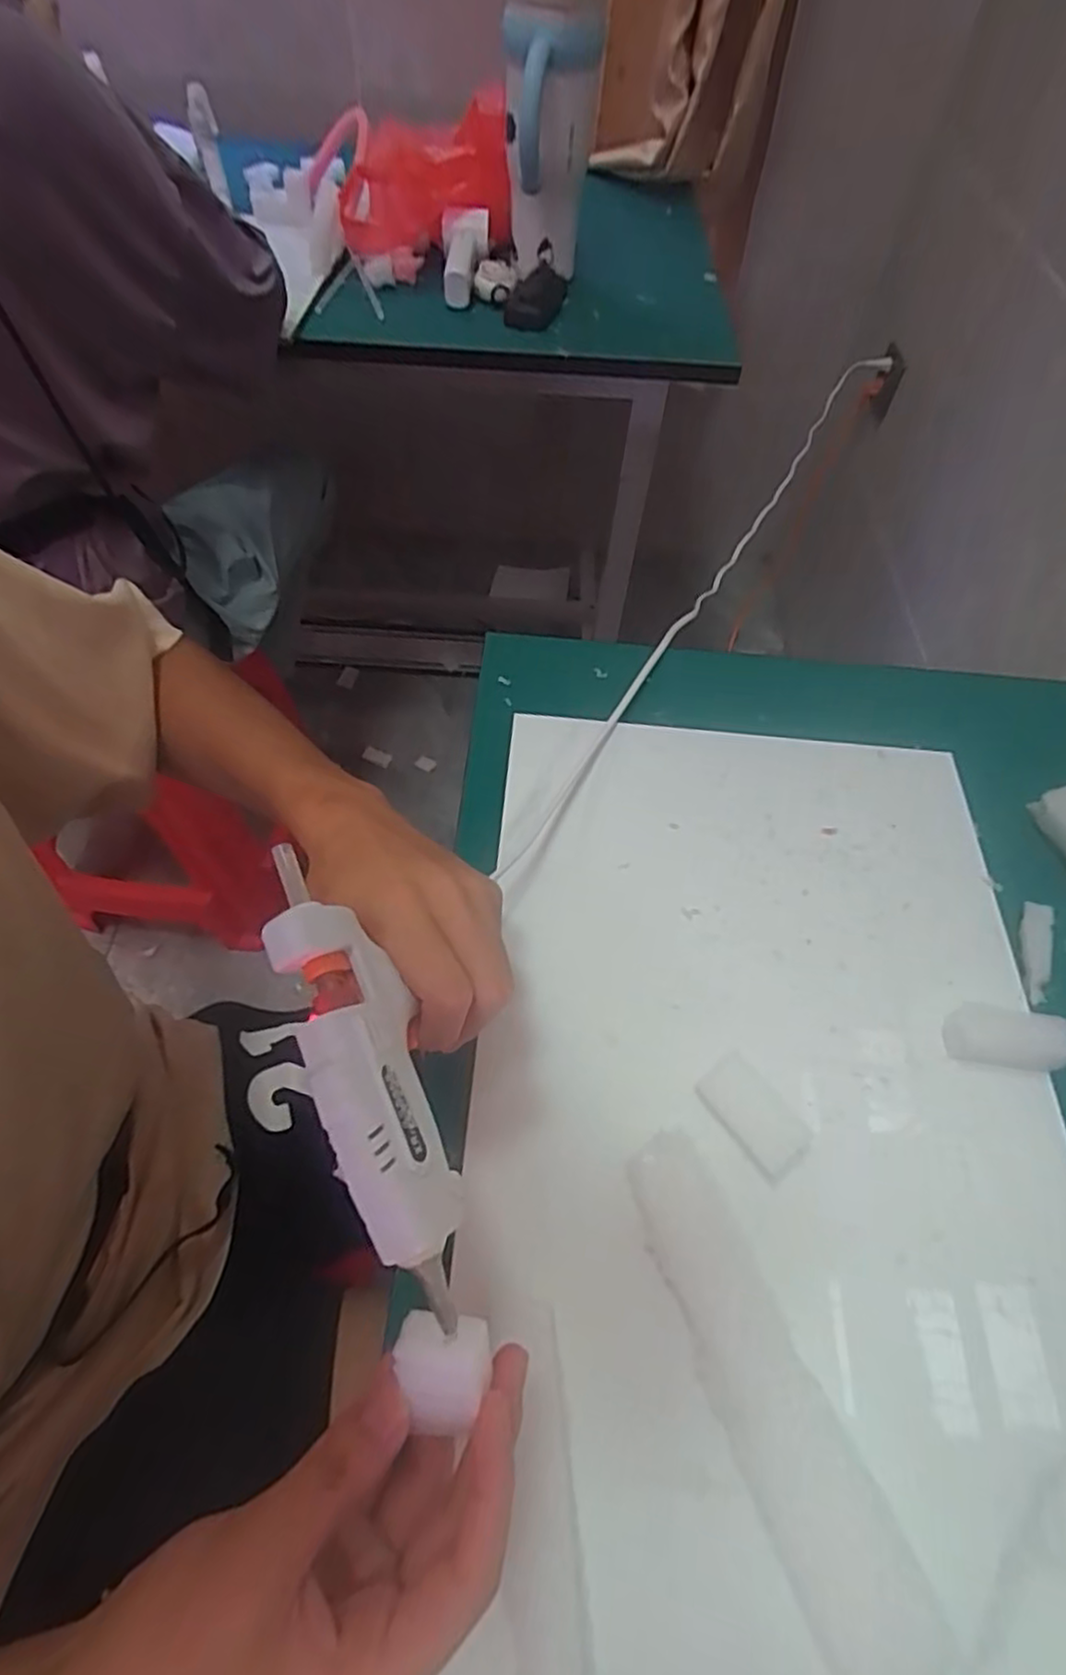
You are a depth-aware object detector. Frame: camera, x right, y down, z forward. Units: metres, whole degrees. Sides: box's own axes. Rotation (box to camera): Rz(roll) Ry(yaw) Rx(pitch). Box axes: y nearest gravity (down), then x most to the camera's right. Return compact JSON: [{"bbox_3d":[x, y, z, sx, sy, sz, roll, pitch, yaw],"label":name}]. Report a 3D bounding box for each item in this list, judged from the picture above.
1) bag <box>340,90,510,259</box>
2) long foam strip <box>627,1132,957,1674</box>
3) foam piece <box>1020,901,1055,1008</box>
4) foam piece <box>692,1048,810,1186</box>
[{"bbox_3d":[-0.127,-0.813,0.873,0.190,0.138,0.236,-1,58,-4],"label":"bag"},{"bbox_3d":[0.093,0.221,0.289,0.041,0.010,0.190,-18,60,-14],"label":"long foam strip"},{"bbox_3d":[0.290,0.067,0.409,0.017,0.008,0.065,20,58,10],"label":"foam piece"},{"bbox_3d":[0.108,0.135,0.347,0.032,0.004,0.053,-33,64,-22],"label":"foam piece"}]

